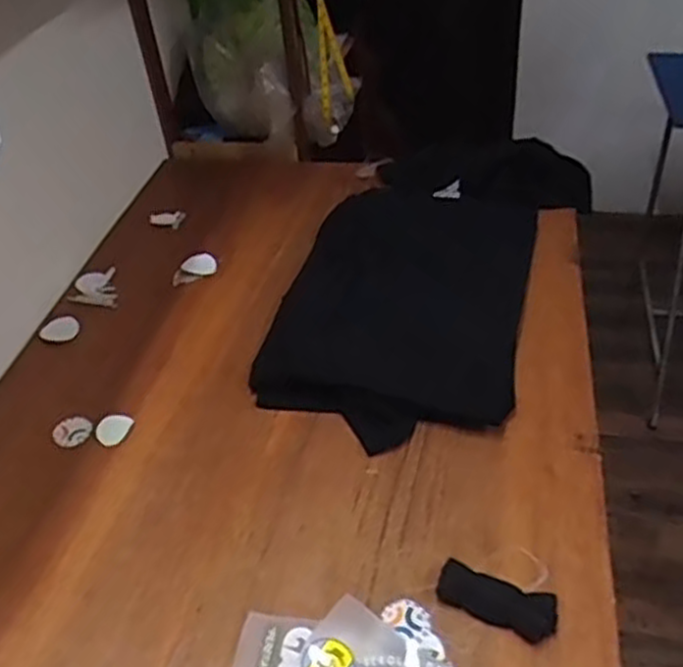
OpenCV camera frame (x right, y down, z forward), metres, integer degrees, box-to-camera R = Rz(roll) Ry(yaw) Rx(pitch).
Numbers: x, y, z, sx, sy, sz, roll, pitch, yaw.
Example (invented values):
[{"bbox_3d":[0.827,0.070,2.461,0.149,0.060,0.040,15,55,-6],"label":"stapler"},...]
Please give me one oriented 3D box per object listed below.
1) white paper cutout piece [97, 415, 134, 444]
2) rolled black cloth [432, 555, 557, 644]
[{"bbox_3d":[-0.325,0.136,1.094,0.042,0.005,0.048,23,61,14],"label":"white paper cutout piece"},{"bbox_3d":[0.171,0.294,0.846,0.128,0.024,0.051,16,45,23],"label":"rolled black cloth"}]

